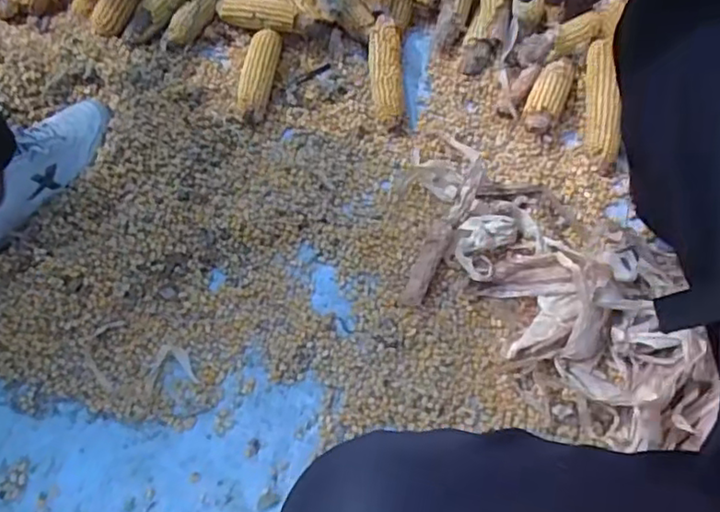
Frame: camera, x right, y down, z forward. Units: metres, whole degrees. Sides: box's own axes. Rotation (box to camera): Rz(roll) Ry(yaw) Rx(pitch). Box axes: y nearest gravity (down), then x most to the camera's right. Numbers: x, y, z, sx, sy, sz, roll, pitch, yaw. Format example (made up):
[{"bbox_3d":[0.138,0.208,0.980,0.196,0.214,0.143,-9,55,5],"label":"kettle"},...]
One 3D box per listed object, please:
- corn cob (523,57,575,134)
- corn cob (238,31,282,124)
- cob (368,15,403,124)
[{"bbox_3d":[0.289,-0.244,0.959,0.050,0.050,0.128,26,68,14],"label":"corn cob"},{"bbox_3d":[-0.159,-0.279,0.962,0.048,0.045,0.154,10,65,7],"label":"corn cob"},{"bbox_3d":[0.039,-0.292,0.968,0.050,0.040,0.181,-3,81,1],"label":"cob"}]

